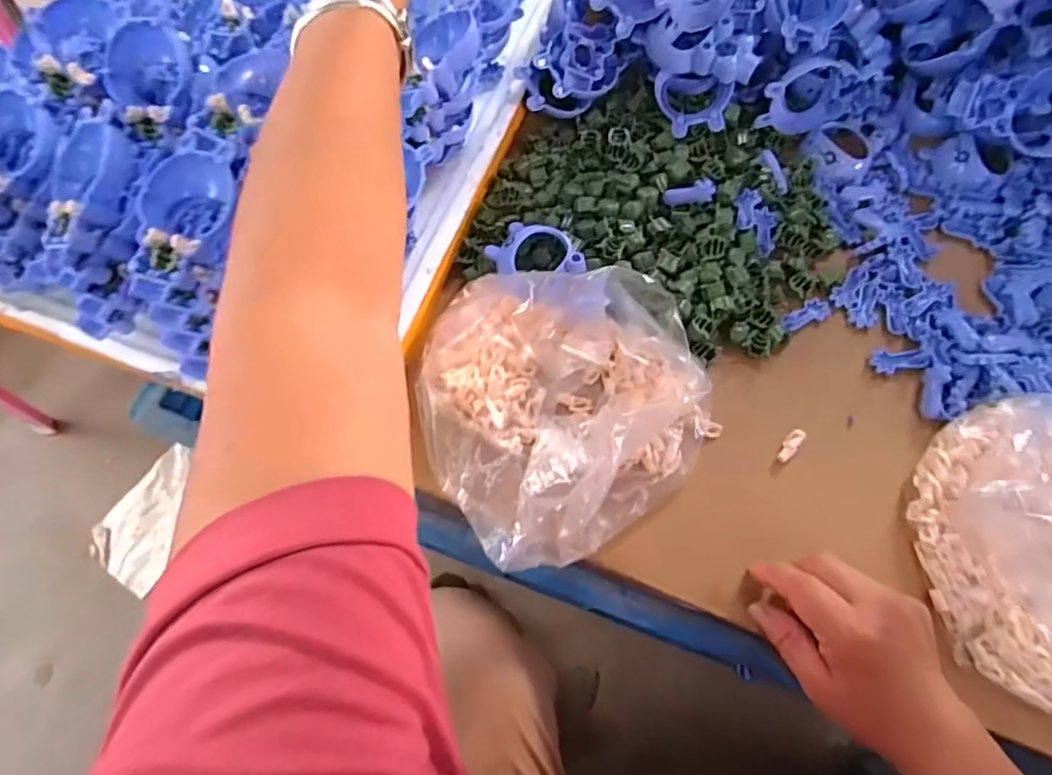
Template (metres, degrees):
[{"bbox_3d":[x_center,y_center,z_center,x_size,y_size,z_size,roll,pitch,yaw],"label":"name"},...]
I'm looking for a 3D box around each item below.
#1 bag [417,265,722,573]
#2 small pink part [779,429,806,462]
[{"bbox_3d":[0.021,0.001,0.391,0.192,0.074,0.204,-26,69,-9],"label":"bag"},{"bbox_3d":[0.187,0.042,0.401,0.011,0.011,0.027,40,74,16],"label":"small pink part"}]

